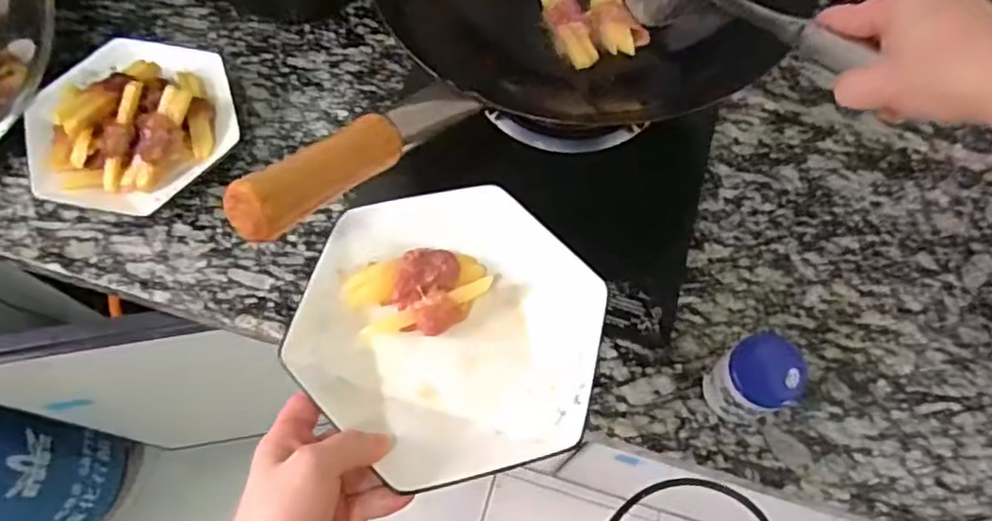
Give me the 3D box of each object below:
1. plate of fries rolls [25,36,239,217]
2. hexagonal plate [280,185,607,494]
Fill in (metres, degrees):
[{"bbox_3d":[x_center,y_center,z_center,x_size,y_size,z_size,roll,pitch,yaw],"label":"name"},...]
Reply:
[{"bbox_3d":[-0.355,-0.141,0.627,0.186,0.072,0.177,0,68,1],"label":"plate of fries rolls"},{"bbox_3d":[-0.026,0.042,0.427,0.196,0.037,0.183,41,74,16],"label":"hexagonal plate"}]

